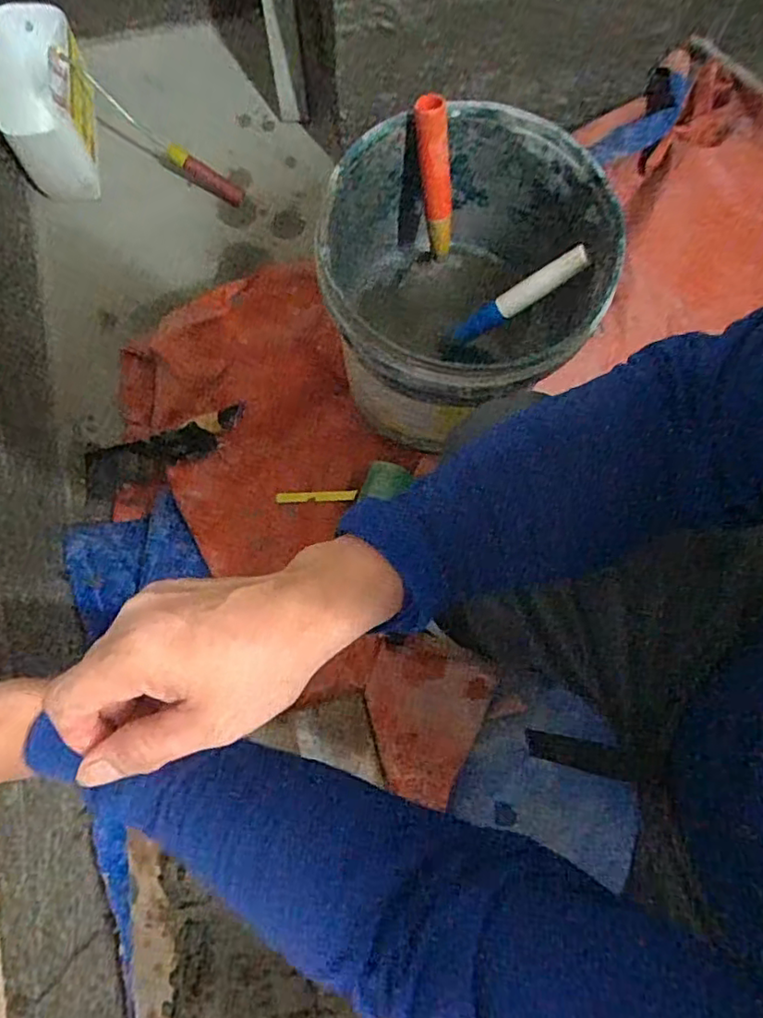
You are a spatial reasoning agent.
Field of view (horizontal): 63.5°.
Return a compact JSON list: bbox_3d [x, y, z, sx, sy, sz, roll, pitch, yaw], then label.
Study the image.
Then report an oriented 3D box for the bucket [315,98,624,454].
[{"bbox_3d":[0.090,-0.239,0.742,0.306,0.286,0.305,0,76,-2],"label":"bucket"}]

